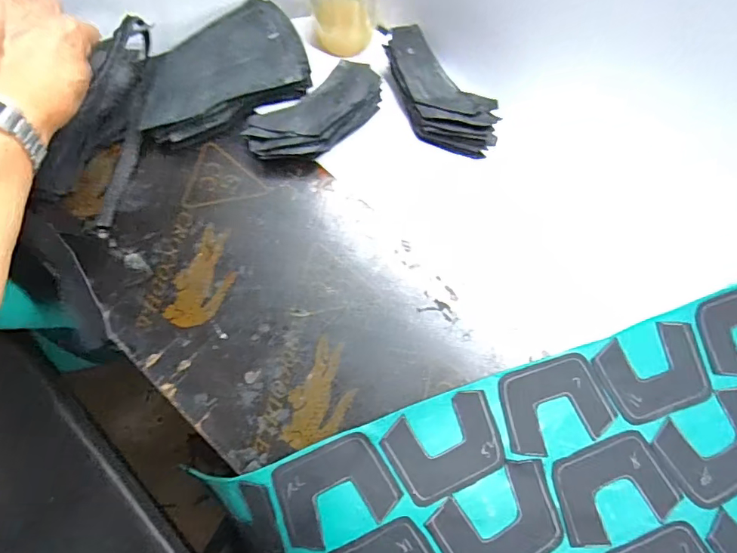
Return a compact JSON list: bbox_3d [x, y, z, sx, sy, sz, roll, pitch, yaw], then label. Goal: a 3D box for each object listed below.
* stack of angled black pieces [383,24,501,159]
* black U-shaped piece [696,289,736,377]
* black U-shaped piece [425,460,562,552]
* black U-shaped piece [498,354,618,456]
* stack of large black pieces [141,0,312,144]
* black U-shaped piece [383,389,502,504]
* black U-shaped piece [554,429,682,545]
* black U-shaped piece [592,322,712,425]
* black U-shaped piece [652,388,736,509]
[{"bbox_3d":[0.069,-0.192,0.501,0.068,0.046,0.156,-38,77,-9],"label":"stack of angled black pieces"},{"bbox_3d":[0.372,0.050,0.455,0.098,0.006,0.075,-16,75,-4],"label":"black U-shaped piece"},{"bbox_3d":[0.118,0.219,0.410,0.112,0.005,0.076,-29,76,-7],"label":"black U-shaped piece"},{"bbox_3d":[0.175,0.119,0.437,0.100,0.004,0.076,-15,75,-3],"label":"black U-shaped piece"},{"bbox_3d":[-0.158,-0.220,0.495,0.172,0.034,0.115,-21,75,-5],"label":"stack of large black pieces"},{"bbox_3d":[0.072,0.156,0.426,0.102,0.008,0.074,-22,75,-5],"label":"black U-shaped piece"},{"bbox_3d":[0.218,0.188,0.417,0.105,0.004,0.074,-21,75,-5],"label":"black U-shaped piece"},{"bbox_3d":[0.276,0.092,0.445,0.101,0.004,0.077,-18,75,-4],"label":"black U-shaped piece"},{"bbox_3d":[0.325,0.158,0.429,0.108,0.007,0.078,-24,75,-6],"label":"black U-shaped piece"}]

